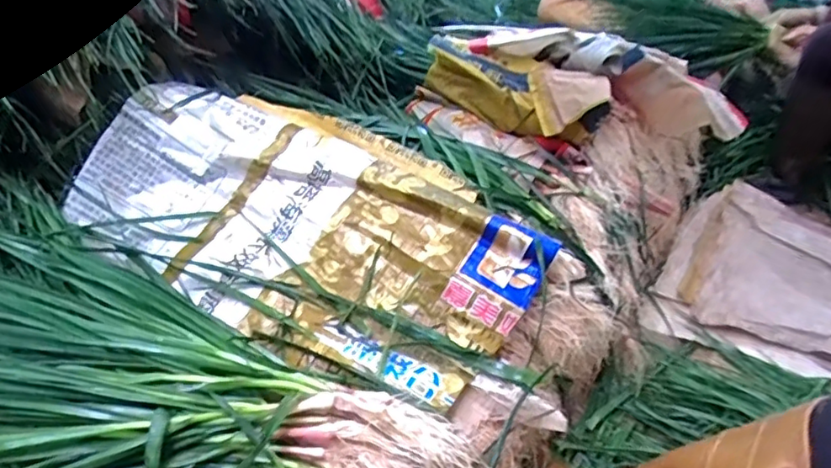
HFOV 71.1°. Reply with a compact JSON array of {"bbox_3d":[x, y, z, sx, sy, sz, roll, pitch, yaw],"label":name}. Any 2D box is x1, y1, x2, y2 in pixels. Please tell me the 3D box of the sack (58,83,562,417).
[{"bbox_3d":[-0.127,-0.022,0.762,0.560,0.155,0.341,23,38,23],"label":"sack"}]

